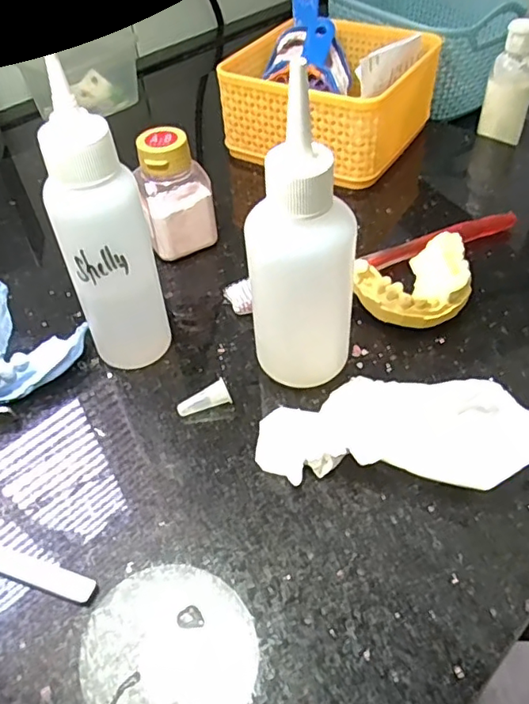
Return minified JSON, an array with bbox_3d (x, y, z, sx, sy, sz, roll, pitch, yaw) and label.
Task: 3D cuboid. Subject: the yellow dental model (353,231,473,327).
[{"bbox_3d":[0.086,-0.036,0.309,0.064,0.027,0.047,-24,51,-17],"label":"yellow dental model"}]

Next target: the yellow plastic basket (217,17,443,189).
[{"bbox_3d":[0.051,-0.196,0.434,0.129,0.065,0.130,23,53,22],"label":"yellow plastic basket"}]

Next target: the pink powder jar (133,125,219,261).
[{"bbox_3d":[-0.053,-0.093,0.341,0.040,0.073,0.032,-17,49,-11],"label":"pink powder jar"}]

